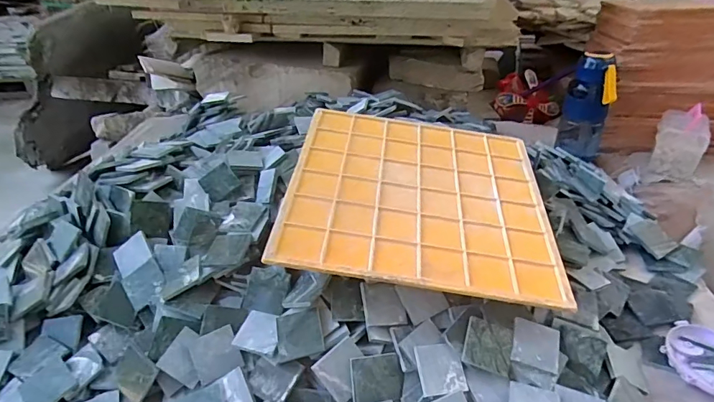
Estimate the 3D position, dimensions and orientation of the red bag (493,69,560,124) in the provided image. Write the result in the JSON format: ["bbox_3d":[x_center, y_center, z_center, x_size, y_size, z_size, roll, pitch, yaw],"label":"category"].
[{"bbox_3d":[0.491,-0.294,1.284,0.180,0.112,0.140,10,35,19],"label":"red bag"}]

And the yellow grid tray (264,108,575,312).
[{"bbox_3d":[0.079,-0.015,0.582,0.325,0.007,0.314,8,42,1],"label":"yellow grid tray"}]

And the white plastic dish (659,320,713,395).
[{"bbox_3d":[0.401,0.183,0.503,0.079,0.016,0.098,-13,34,-15],"label":"white plastic dish"}]

